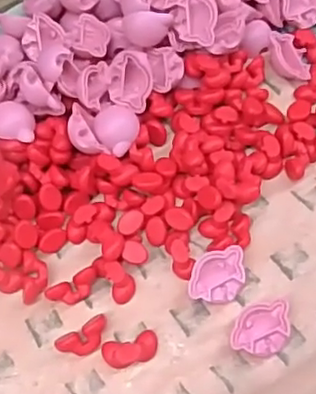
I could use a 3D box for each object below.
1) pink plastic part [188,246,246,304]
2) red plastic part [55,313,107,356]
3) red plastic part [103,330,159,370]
[{"bbox_3d":[0.035,0.045,0.349,0.029,0.014,0.032,9,70,8],"label":"pink plastic part"},{"bbox_3d":[-0.041,0.081,0.345,0.031,0.012,0.016,-32,70,-7],"label":"red plastic part"},{"bbox_3d":[-0.015,0.086,0.341,0.031,0.012,0.016,-17,68,-1],"label":"red plastic part"}]

